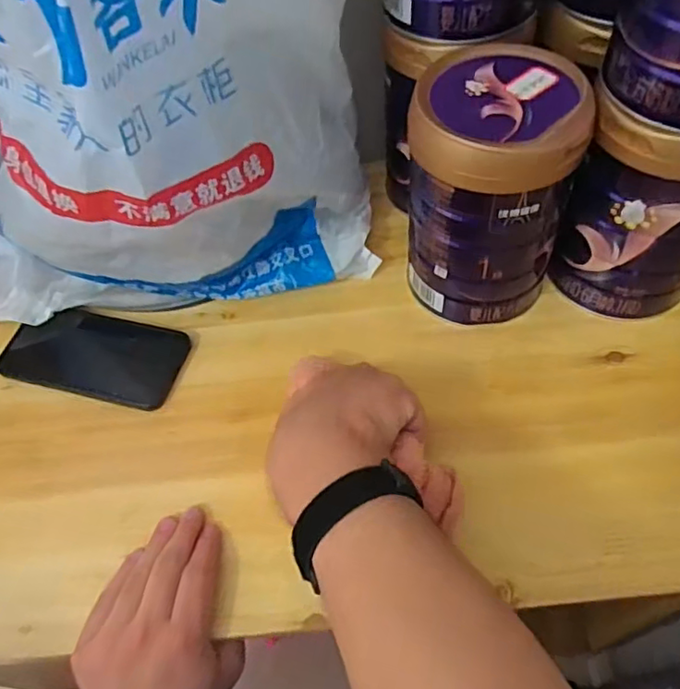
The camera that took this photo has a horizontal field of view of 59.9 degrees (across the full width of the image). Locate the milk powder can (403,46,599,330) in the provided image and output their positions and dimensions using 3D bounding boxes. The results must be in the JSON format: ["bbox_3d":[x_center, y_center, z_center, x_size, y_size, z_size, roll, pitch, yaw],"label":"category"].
[{"bbox_3d":[0.120,-0.123,0.491,0.126,0.182,0.135,10,60,10],"label":"milk powder can"}]

